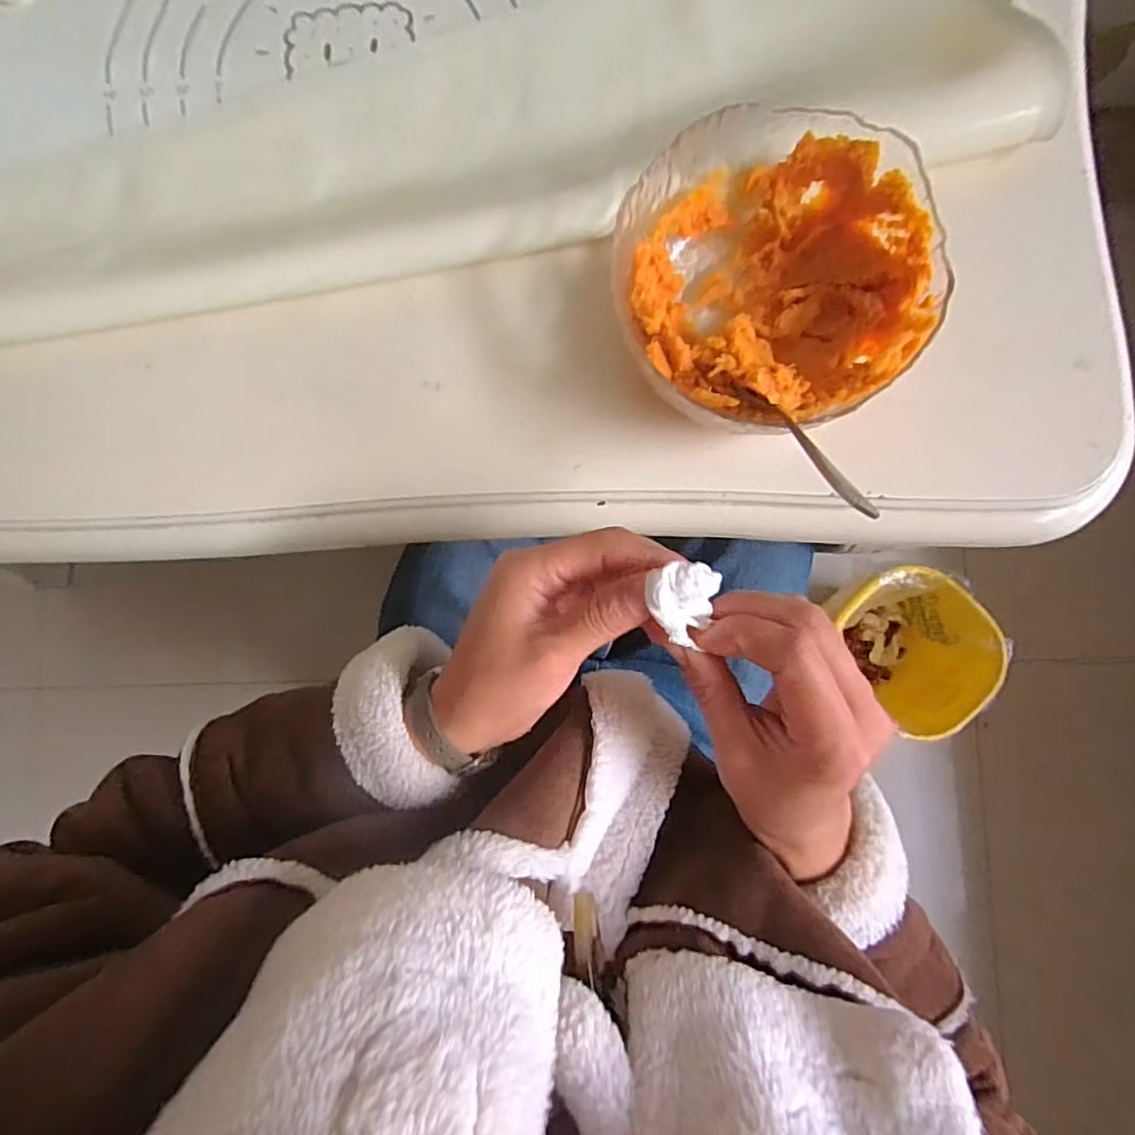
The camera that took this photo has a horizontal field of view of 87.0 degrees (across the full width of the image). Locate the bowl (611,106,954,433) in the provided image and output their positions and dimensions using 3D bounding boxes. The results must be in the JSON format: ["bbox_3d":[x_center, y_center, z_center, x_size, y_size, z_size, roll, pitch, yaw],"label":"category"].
[{"bbox_3d":[0.102,-0.150,0.315,0.145,0.066,0.157,0,89,3],"label":"bowl"}]

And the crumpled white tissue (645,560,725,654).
[{"bbox_3d":[0.046,0.013,0.240,0.027,0.017,0.031,20,90,3],"label":"crumpled white tissue"}]

